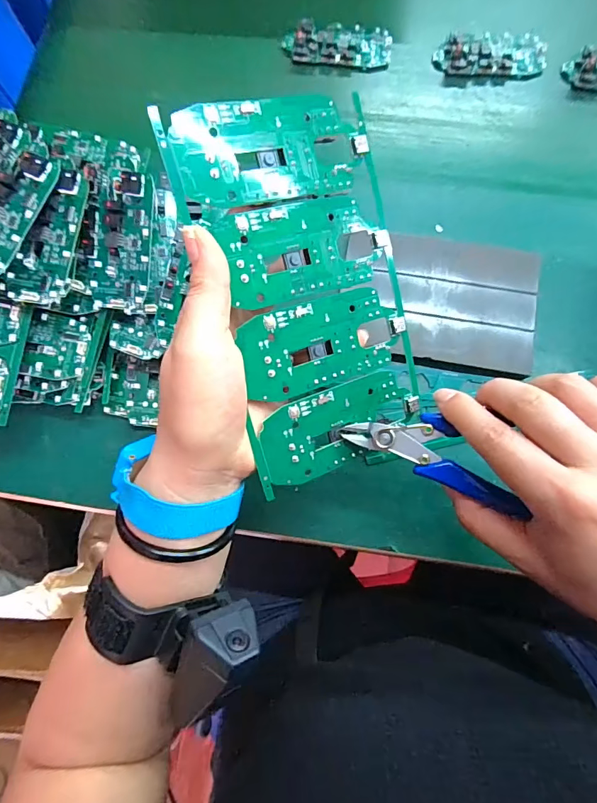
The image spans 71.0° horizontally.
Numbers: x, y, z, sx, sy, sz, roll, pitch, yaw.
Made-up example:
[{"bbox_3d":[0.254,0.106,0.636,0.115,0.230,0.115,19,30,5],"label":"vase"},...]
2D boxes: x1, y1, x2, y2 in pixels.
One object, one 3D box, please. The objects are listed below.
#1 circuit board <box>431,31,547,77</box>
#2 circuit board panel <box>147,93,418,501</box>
[{"bbox_3d":[0.175,-0.317,0.384,0.096,0.014,0.046,-7,77,0],"label":"circuit board"},{"bbox_3d":[0.007,-0.056,0.219,0.105,0.004,0.183,-20,104,-20],"label":"circuit board panel"}]

